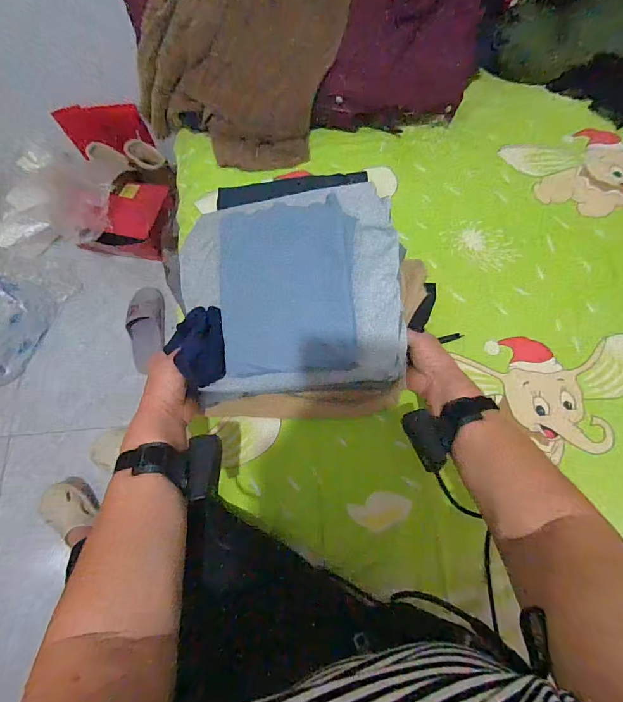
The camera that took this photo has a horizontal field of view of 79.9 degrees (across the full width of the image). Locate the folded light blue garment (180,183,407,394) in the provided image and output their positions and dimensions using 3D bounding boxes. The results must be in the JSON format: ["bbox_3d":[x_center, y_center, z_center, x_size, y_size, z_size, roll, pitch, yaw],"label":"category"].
[{"bbox_3d":[-0.026,-0.068,0.442,0.258,0.029,0.228,-7,86,5],"label":"folded light blue garment"}]

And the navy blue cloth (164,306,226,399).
[{"bbox_3d":[-0.135,-0.003,0.445,0.064,0.028,0.094,-9,72,-1],"label":"navy blue cloth"}]

